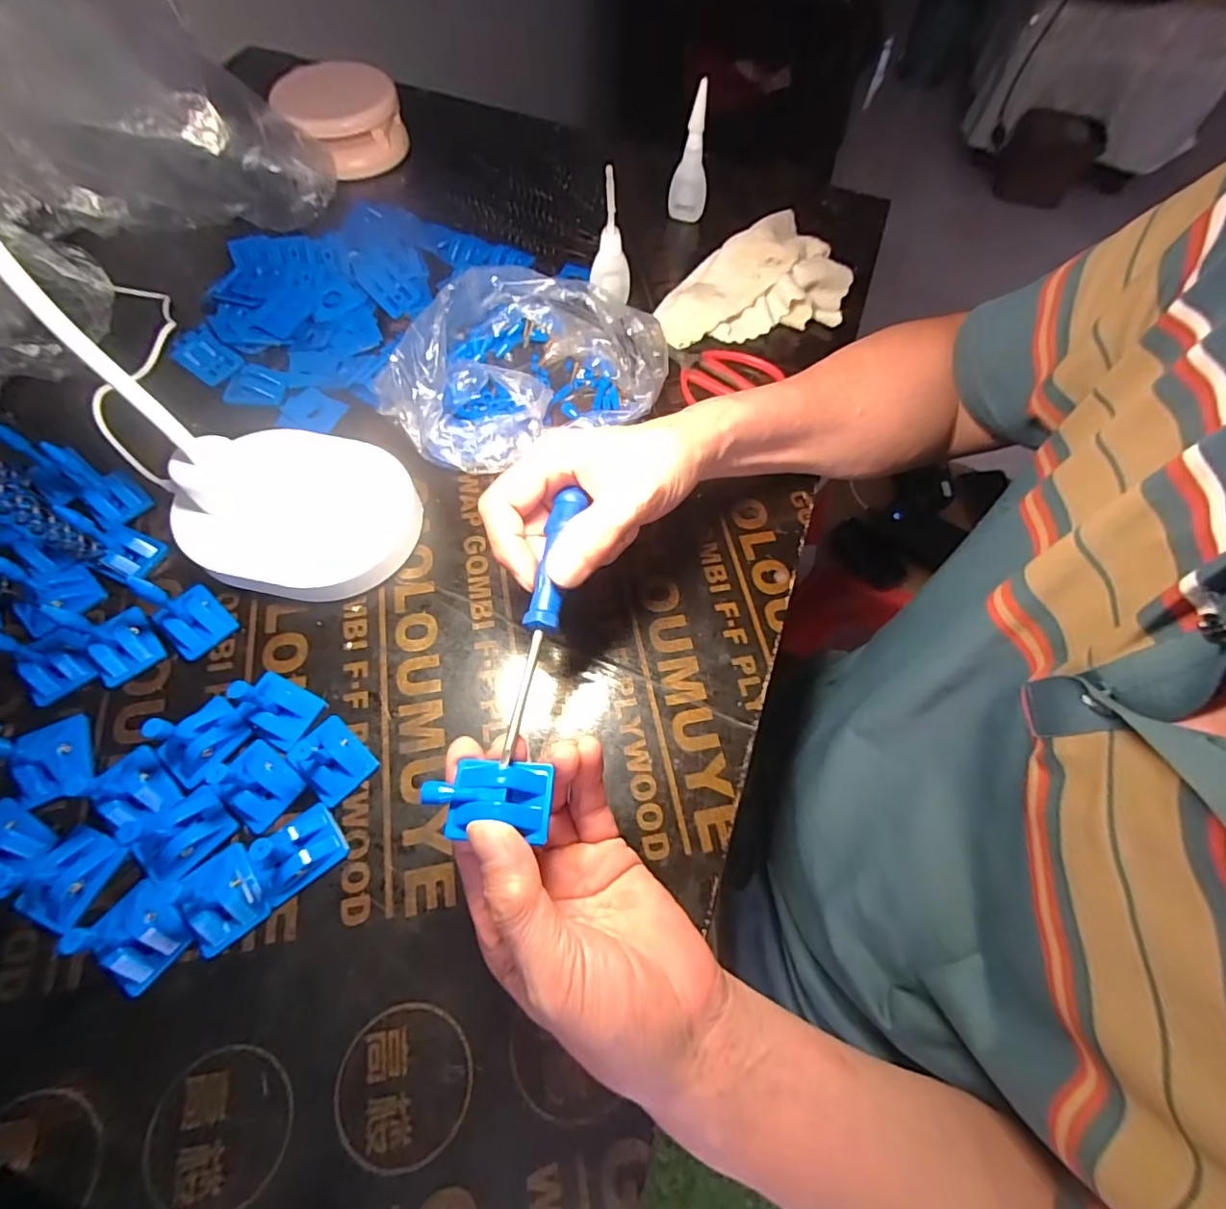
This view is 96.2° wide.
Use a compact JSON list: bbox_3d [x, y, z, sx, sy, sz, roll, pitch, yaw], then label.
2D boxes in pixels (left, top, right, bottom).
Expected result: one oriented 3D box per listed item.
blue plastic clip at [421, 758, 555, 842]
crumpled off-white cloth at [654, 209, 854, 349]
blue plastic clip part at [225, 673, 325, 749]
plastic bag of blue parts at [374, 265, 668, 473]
[{"bbox_3d":[-0.056,0.084,0.240,0.054,0.013,0.031,1,66,-2],"label":"blue plastic clip"},{"bbox_3d":[0.120,-0.284,0.486,0.175,0.038,0.109,-23,67,-12],"label":"crumpled off-white cloth"},{"bbox_3d":[-0.206,0.061,0.330,0.051,0.016,0.033,26,67,10],"label":"blue plastic clip part"},{"bbox_3d":[-0.068,-0.194,0.426,0.214,0.053,0.157,-20,67,-11],"label":"plastic bag of blue parts"}]

